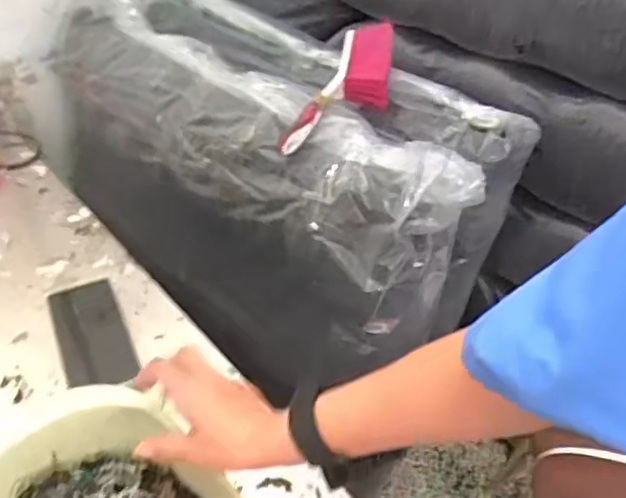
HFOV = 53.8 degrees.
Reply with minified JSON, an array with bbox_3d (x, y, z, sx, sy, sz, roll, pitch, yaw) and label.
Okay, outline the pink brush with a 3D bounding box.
[{"bbox_3d":[0.051,-0.230,0.855,0.092,0.048,0.313,15,43,14],"label":"pink brush"}]

